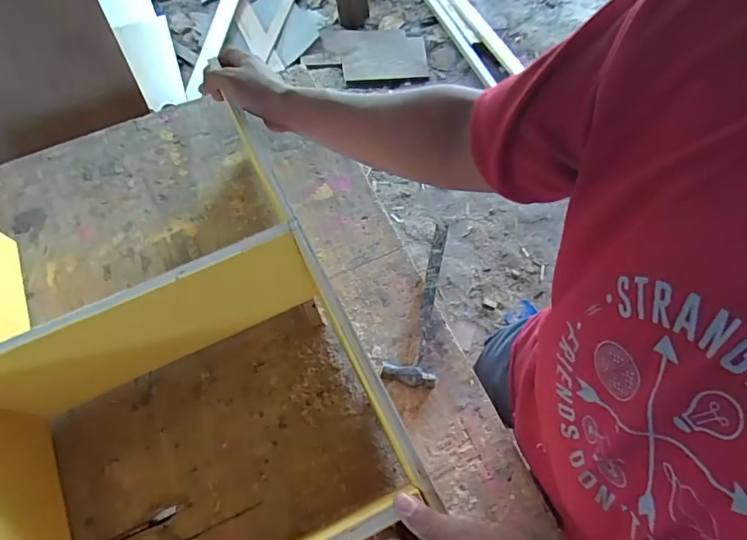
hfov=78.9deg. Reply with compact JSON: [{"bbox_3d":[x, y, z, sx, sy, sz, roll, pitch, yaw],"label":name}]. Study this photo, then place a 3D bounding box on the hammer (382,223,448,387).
[{"bbox_3d":[0.071,0.043,0.671,0.069,0.024,0.249,10,65,5],"label":"hammer"}]

